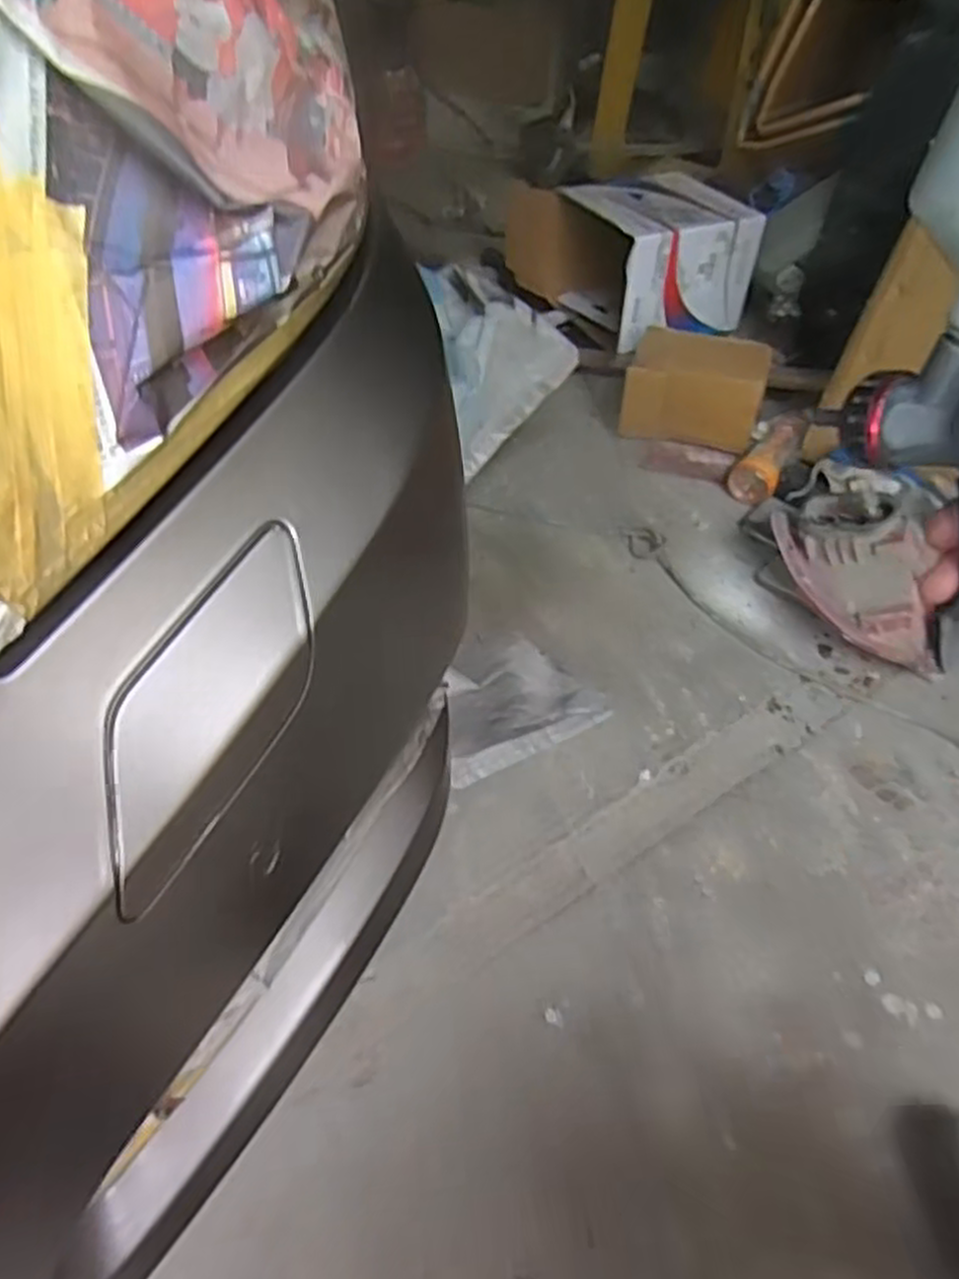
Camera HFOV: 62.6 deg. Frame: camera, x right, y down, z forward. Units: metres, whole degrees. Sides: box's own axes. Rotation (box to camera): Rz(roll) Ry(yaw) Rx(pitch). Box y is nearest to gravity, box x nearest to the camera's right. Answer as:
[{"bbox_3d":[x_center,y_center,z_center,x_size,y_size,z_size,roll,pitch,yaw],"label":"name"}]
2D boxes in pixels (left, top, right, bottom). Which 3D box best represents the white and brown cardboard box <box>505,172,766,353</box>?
[{"bbox_3d":[0.251,-0.659,1.332,0.273,0.177,0.368,-23,53,-18],"label":"white and brown cardboard box"}]

